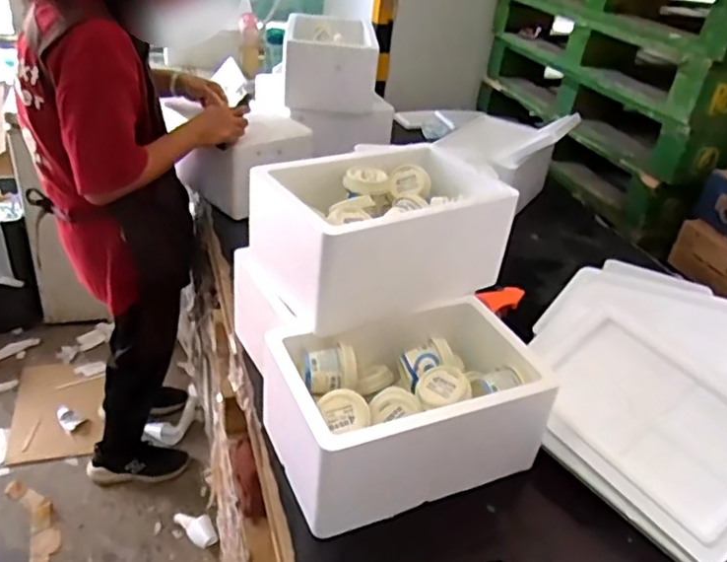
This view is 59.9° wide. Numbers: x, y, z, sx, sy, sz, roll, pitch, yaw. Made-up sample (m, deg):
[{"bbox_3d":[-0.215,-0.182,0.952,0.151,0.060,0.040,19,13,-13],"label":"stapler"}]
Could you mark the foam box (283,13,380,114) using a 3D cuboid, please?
[{"bbox_3d":[-0.086,-0.548,1.569,0.224,0.161,0.289,3,31,-8],"label":"foam box"}]

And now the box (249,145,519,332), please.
[{"bbox_3d":[0.022,-0.074,0.952,0.336,0.170,0.199,-11,36,-29],"label":"box"}]

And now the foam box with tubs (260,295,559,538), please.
[{"bbox_3d":[0.059,0.167,0.880,0.351,0.164,0.232,-10,35,-27],"label":"foam box with tubs"}]

